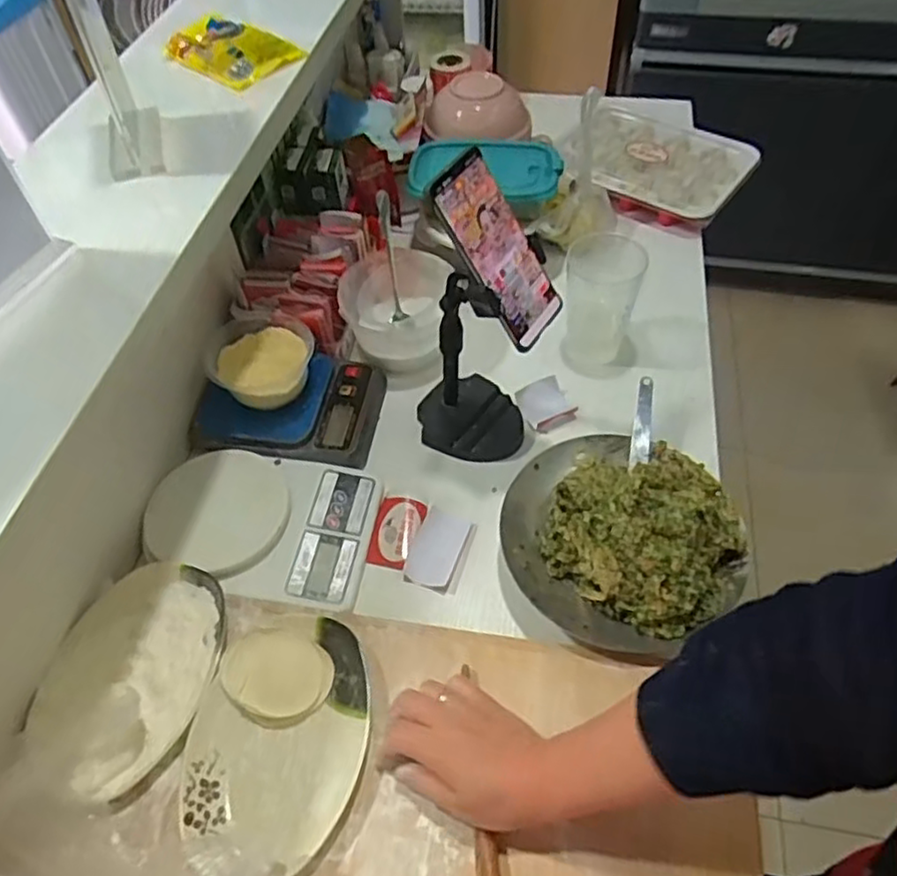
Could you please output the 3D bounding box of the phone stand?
[{"bbox_3d":[0.025,-0.089,0.689,0.118,0.231,0.107,17,55,14],"label":"phone stand"}]

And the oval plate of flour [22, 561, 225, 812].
[{"bbox_3d":[-0.265,0.193,0.571,0.130,0.030,0.189,10,54,10],"label":"oval plate of flour"}]

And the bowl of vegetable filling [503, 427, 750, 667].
[{"bbox_3d":[0.161,0.085,0.636,0.216,0.093,0.217,-1,53,1],"label":"bowl of vegetable filling"}]

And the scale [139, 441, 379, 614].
[{"bbox_3d":[-0.194,0.083,0.687,0.233,0.049,0.155,7,53,8],"label":"scale"}]

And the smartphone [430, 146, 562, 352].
[{"bbox_3d":[0.044,-0.158,0.574,0.016,0.159,0.068,-1,42,48],"label":"smartphone"}]

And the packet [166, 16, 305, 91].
[{"bbox_3d":[-0.230,-0.412,0.724,0.145,0.022,0.093,32,60,24],"label":"packet"}]

